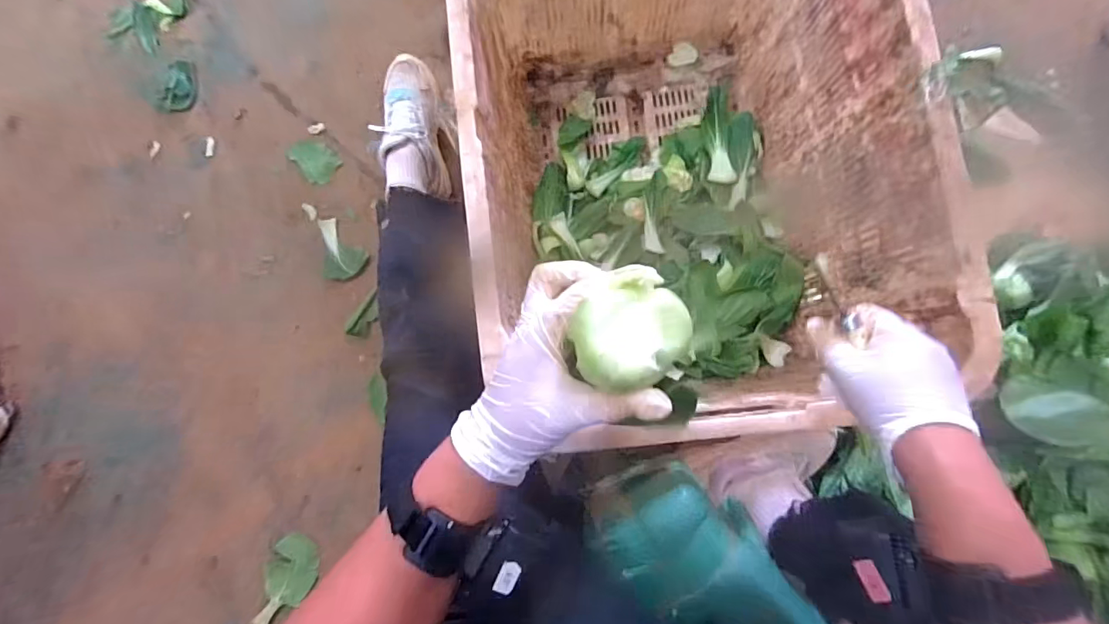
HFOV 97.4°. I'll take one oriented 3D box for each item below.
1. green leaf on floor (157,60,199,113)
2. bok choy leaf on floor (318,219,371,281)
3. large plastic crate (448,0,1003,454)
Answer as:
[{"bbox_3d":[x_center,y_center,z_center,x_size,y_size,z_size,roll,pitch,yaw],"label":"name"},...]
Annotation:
[{"bbox_3d":[-0.693,-0.417,0.903,0.068,0.006,0.096,12,84,5],"label":"green leaf on floor"},{"bbox_3d":[-0.371,-0.115,0.858,0.076,0.018,0.113,-11,82,2],"label":"bok choy leaf on floor"},{"bbox_3d":[0.147,-0.217,0.658,0.466,0.373,0.622,-7,86,3],"label":"large plastic crate"}]

